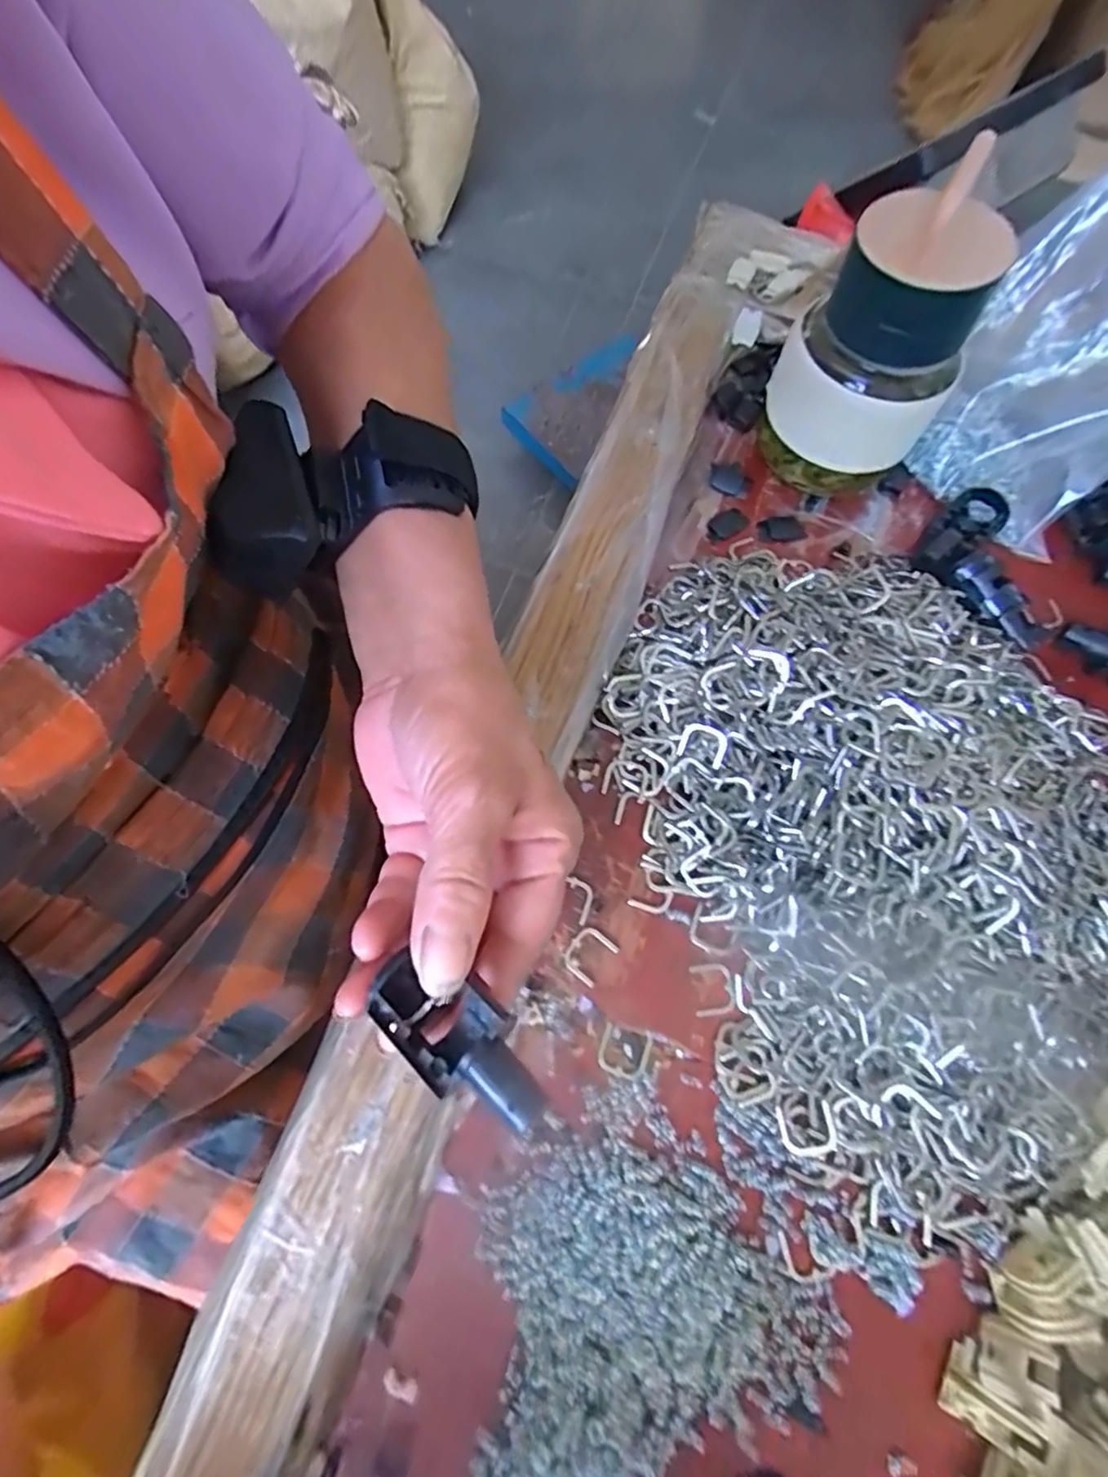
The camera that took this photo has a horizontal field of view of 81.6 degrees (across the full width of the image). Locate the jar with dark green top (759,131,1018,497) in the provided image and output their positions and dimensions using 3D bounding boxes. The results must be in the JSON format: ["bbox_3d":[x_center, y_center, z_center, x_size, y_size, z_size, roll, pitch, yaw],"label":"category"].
[{"bbox_3d":[0.144,-0.175,0.299,0.071,0.119,0.068,22,68,9],"label":"jar with dark green top"}]

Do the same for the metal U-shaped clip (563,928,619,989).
[{"bbox_3d":[0.013,0.084,0.249,0.016,0.004,0.019,37,70,14],"label":"metal U-shaped clip"}]

